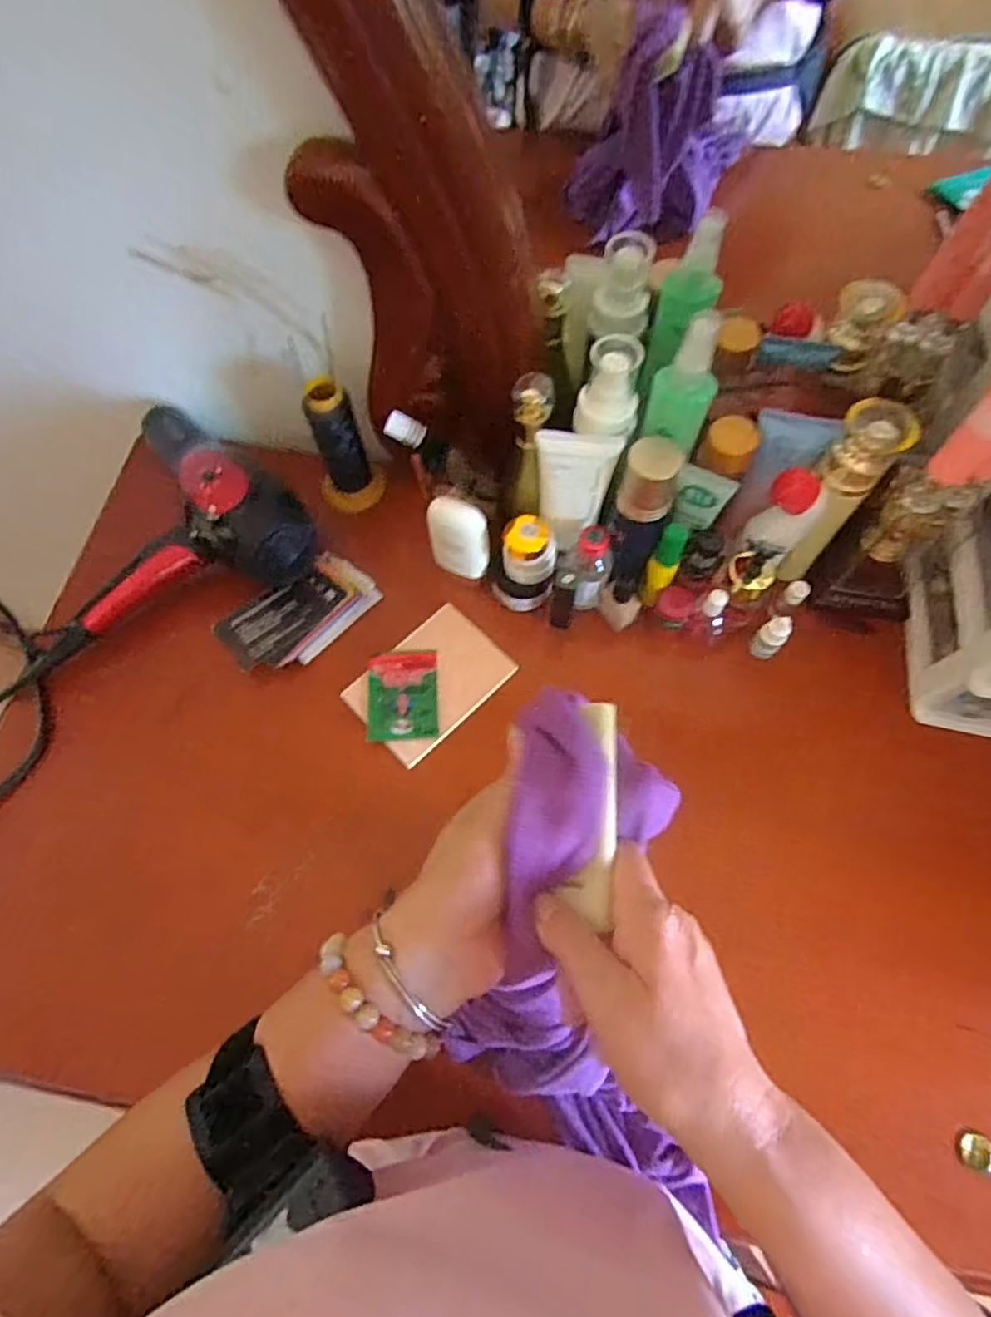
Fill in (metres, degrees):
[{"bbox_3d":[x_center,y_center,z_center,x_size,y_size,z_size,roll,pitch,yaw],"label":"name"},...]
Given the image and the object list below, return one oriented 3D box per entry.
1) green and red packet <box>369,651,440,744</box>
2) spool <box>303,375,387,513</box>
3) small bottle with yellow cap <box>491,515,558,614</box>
[{"bbox_3d":[-0.077,0.030,0.524,0.057,0.008,0.077,-3,68,0],"label":"green and red packet"},{"bbox_3d":[-0.134,-0.181,0.553,0.053,0.125,0.045,-19,68,-6],"label":"spool"},{"bbox_3d":[0.024,-0.078,0.520,0.050,0.094,0.042,3,68,3],"label":"small bottle with yellow cap"}]

